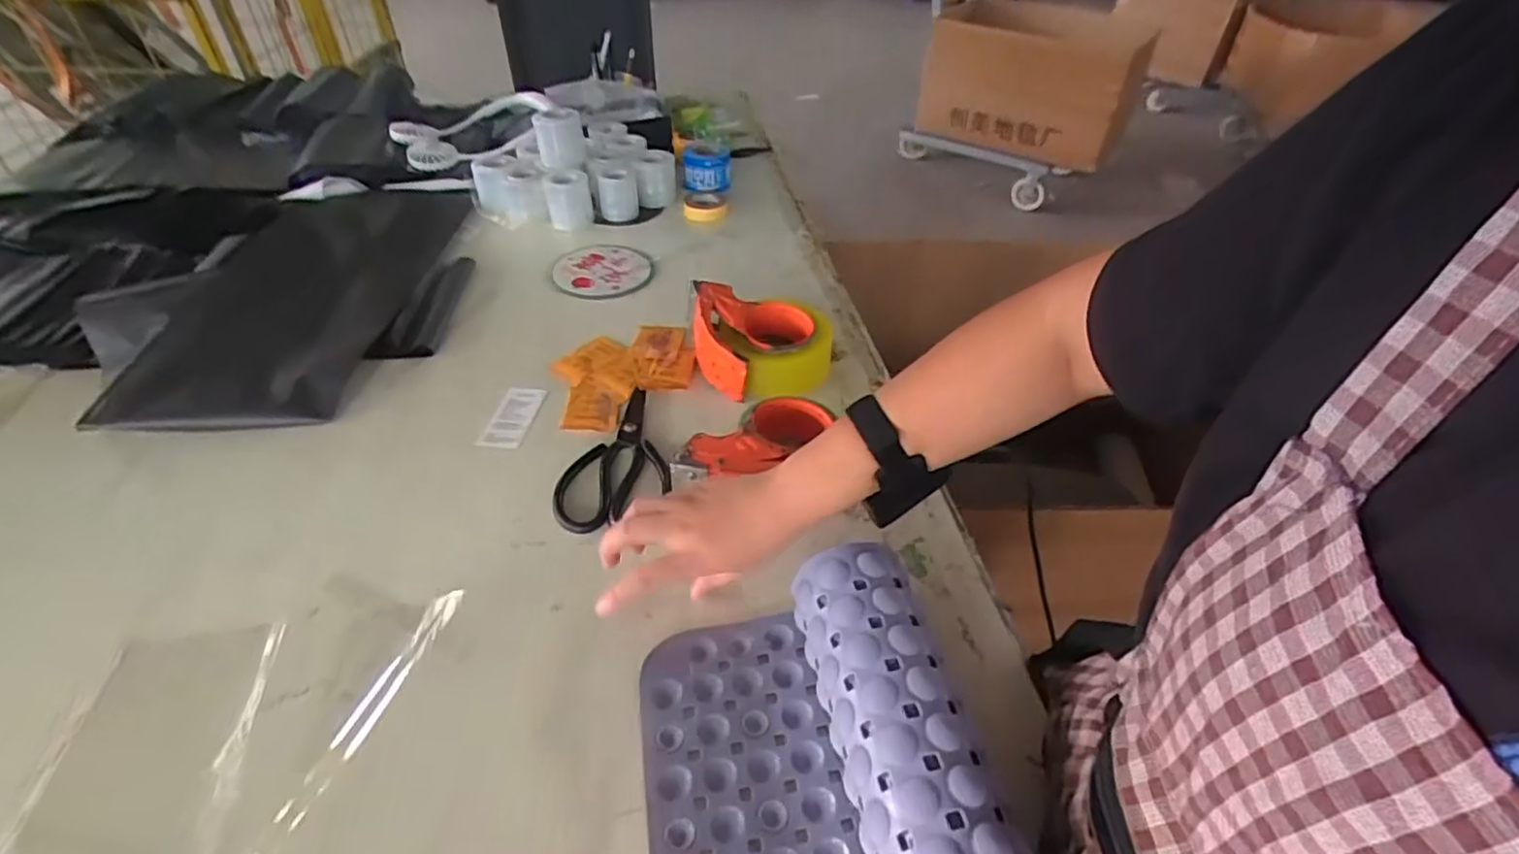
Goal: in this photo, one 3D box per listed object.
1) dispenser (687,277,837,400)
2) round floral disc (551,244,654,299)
[{"bbox_3d":[0.003,-0.102,0.764,0.141,0.068,0.145,1,42,-1],"label":"dispenser"},{"bbox_3d":[-0.210,-0.214,0.923,0.123,0.007,0.137,5,42,3],"label":"round floral disc"}]

